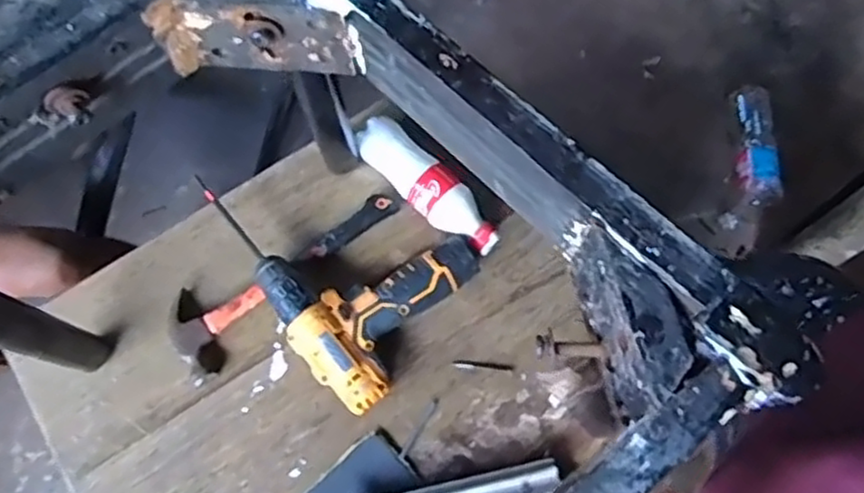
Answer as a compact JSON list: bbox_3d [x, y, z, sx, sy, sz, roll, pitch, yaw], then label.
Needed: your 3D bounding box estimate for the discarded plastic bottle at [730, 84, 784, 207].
[{"bbox_3d":[0.601,-0.203,1.315,0.072,0.060,0.261,5,70,2],"label":"discarded plastic bottle"}]

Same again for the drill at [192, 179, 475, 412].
[{"bbox_3d":[-0.111,0.019,0.756,0.284,0.057,0.210,40,75,14],"label":"drill"}]

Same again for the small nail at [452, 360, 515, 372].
[{"bbox_3d":[0.054,0.126,0.742,0.065,0.004,0.008,6,70,2],"label":"small nail"}]

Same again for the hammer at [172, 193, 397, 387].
[{"bbox_3d":[-0.170,0.021,0.768,0.275,0.023,0.092,-43,75,-14],"label":"hammer"}]

